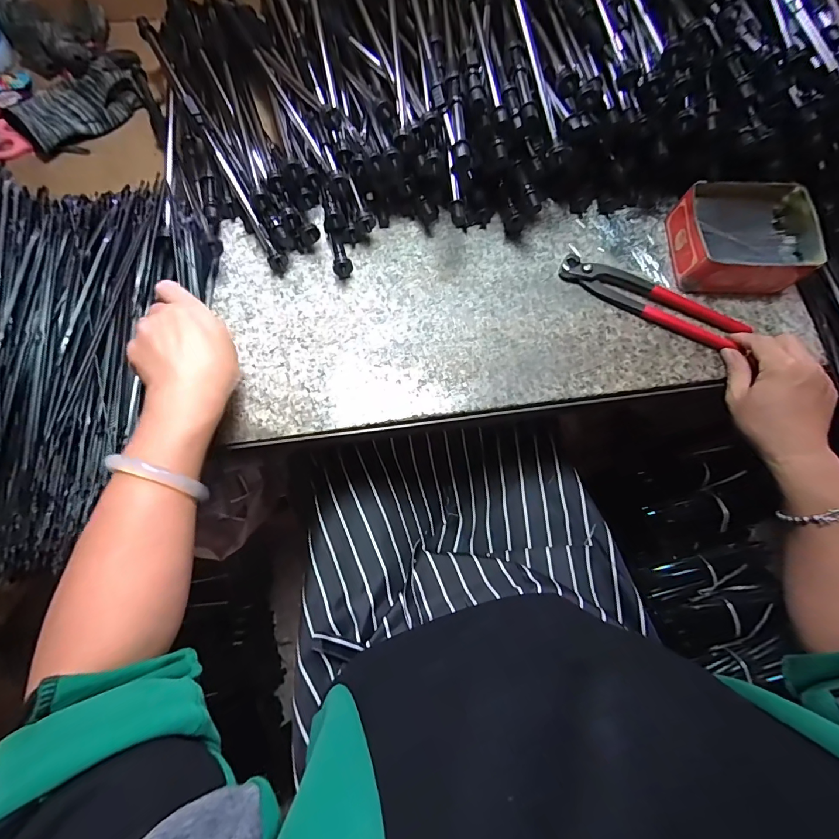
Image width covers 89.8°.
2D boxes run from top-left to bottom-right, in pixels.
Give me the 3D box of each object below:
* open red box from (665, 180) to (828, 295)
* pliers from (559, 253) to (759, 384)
[{"bbox_3d":[0.326,-0.182,0.425,0.126,0.046,0.102,0,74,-2],"label":"open red box"},{"bbox_3d":[0.233,-0.123,0.430,0.186,0.015,0.036,25,78,5],"label":"pliers"}]

